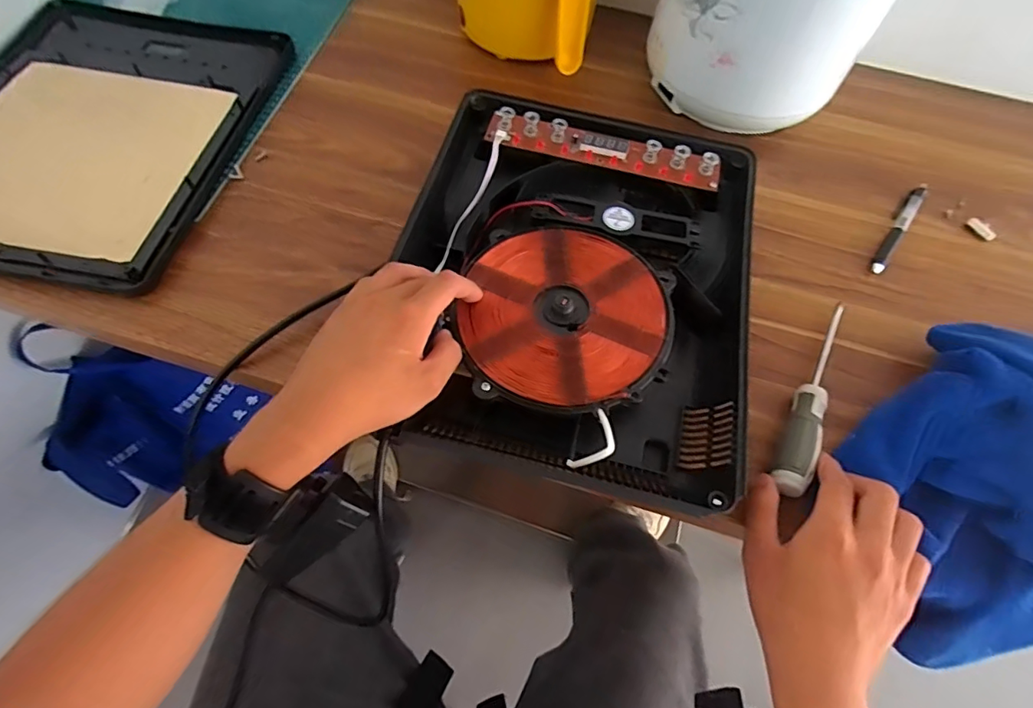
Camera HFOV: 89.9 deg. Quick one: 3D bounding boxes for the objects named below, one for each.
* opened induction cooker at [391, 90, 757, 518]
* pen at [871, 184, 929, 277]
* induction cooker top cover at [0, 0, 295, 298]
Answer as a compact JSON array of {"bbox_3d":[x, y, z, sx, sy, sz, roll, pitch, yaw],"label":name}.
[{"bbox_3d":[0.047,-0.065,0.416,0.267,0.052,0.332,13,61,3],"label":"opened induction cooker"},{"bbox_3d":[0.375,-0.125,0.506,0.015,0.012,0.146,35,64,15],"label":"pen"},{"bbox_3d":[-0.413,-0.225,0.496,0.303,0.024,0.339,14,61,4],"label":"induction cooker top cover"}]

